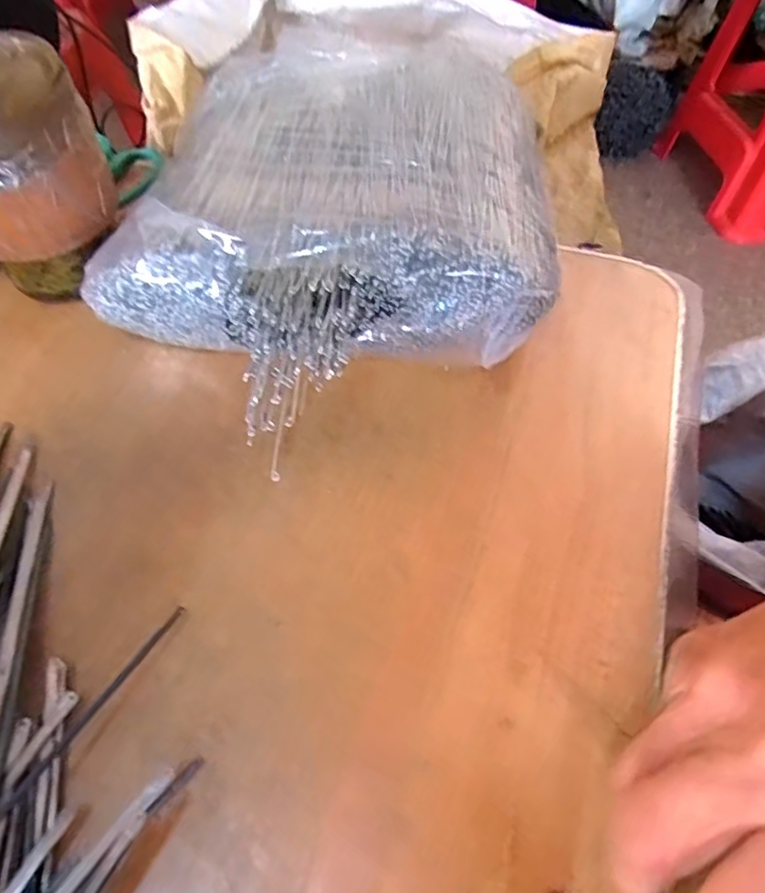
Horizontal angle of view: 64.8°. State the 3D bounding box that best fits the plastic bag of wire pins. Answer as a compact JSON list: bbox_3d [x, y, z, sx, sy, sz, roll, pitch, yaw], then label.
[{"bbox_3d":[-0.019,-0.117,0.329,0.219,0.079,0.260,15,59,9],"label":"plastic bag of wire pins"}]

